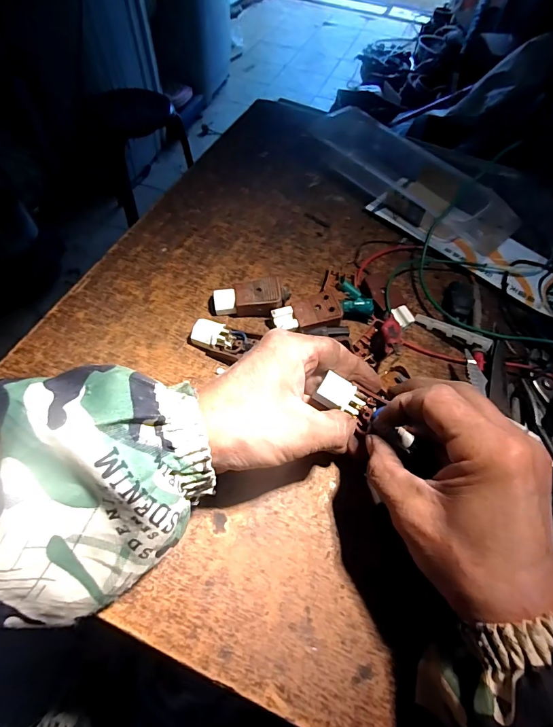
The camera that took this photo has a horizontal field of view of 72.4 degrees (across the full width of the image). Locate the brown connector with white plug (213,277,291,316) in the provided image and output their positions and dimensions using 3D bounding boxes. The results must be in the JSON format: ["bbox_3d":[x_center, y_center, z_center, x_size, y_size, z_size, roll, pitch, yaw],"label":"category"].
[{"bbox_3d":[-0.022,-0.058,0.335,0.065,0.019,0.027,-3,61,0],"label":"brown connector with white plug"}]

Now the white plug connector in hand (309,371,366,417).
[{"bbox_3d":[0.044,0.023,0.259,0.033,0.007,0.024,36,81,-2],"label":"white plug connector in hand"}]

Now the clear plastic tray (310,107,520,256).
[{"bbox_3d":[0.148,-0.207,0.424,0.089,0.042,0.244,-35,66,-17],"label":"clear plastic tray"}]

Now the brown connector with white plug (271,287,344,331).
[{"bbox_3d":[0.026,-0.043,0.332,0.060,0.019,0.030,-13,61,-6],"label":"brown connector with white plug"}]

